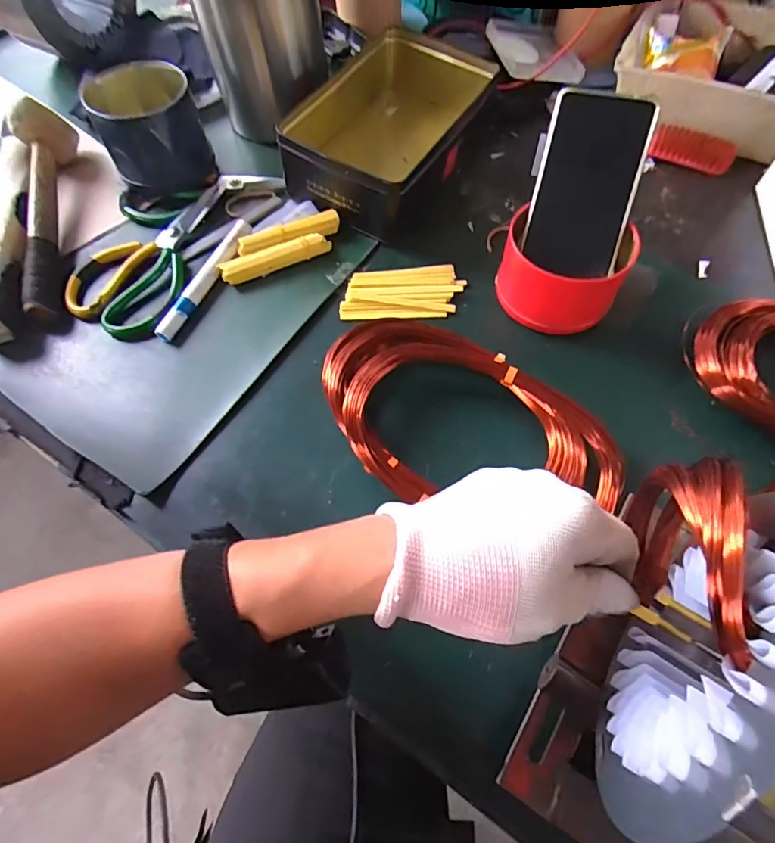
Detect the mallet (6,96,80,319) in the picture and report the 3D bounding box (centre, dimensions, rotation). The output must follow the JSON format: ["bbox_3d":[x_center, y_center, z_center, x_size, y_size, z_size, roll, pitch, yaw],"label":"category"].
[{"bbox_3d":[-0.335,-0.214,0.472,0.051,0.057,0.248,-18,65,-6],"label":"mallet"}]

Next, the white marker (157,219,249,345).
[{"bbox_3d":[-0.168,-0.133,0.450,0.021,0.018,0.141,24,68,13],"label":"white marker"}]

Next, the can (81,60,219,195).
[{"bbox_3d":[-0.241,-0.300,0.494,0.098,0.076,0.107,-27,67,-10],"label":"can"}]

